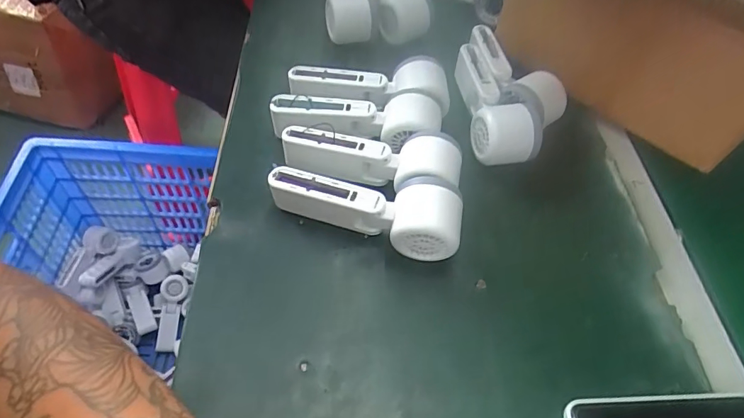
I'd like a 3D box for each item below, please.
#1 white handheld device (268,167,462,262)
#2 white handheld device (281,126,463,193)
[{"bbox_3d":[-0.005,-0.004,0.400,0.160,0.066,0.048,17,53,5],"label":"white handheld device"},{"bbox_3d":[0.000,-0.050,0.434,0.165,0.055,0.059,20,53,8],"label":"white handheld device"}]

